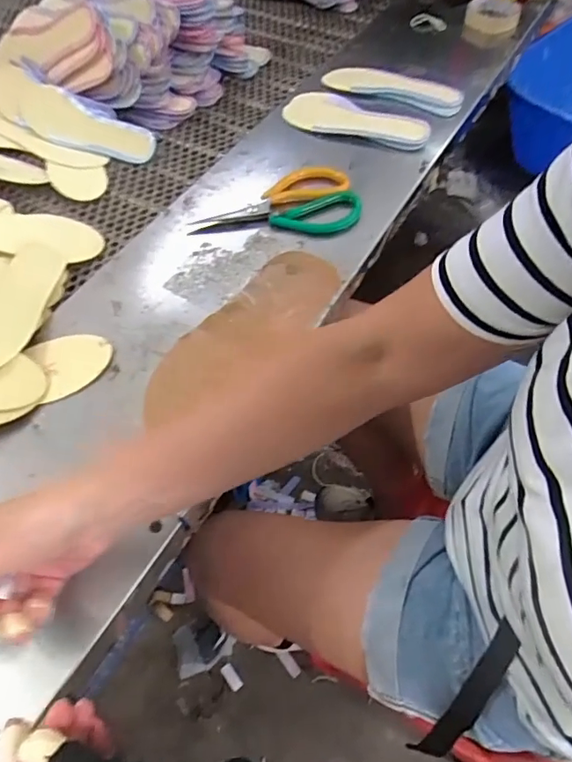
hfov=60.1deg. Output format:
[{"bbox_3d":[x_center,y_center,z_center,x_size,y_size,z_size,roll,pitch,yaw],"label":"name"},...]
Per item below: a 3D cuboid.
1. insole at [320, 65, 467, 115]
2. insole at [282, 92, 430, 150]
[{"bbox_3d":[0.147,-0.406,0.685,0.192,0.011,0.072,24,61,15],"label":"insole"},{"bbox_3d":[0.088,-0.337,0.647,0.191,0.028,0.082,23,61,14],"label":"insole"}]

